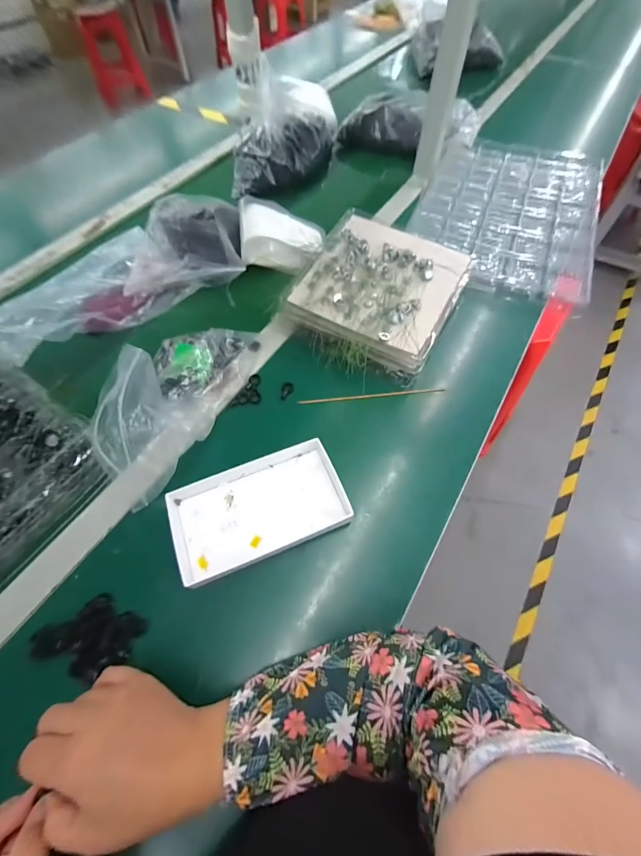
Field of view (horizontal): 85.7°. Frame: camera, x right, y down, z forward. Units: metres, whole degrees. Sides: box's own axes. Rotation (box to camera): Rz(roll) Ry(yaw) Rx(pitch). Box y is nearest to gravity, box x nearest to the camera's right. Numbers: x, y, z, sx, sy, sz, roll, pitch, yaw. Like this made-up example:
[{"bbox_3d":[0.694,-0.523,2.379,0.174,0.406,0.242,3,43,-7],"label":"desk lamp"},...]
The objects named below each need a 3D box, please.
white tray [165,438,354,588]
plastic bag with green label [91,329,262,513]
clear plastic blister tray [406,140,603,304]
[{"bbox_3d":[-0.066,0.083,0.376,0.184,0.025,0.105,-21,62,-11],"label":"white tray"},{"bbox_3d":[-0.171,-0.048,0.400,0.103,0.099,0.245,12,61,7],"label":"plastic bag with green label"},{"bbox_3d":[0.352,-0.421,0.651,0.301,0.029,0.460,20,63,12],"label":"clear plastic blister tray"}]

